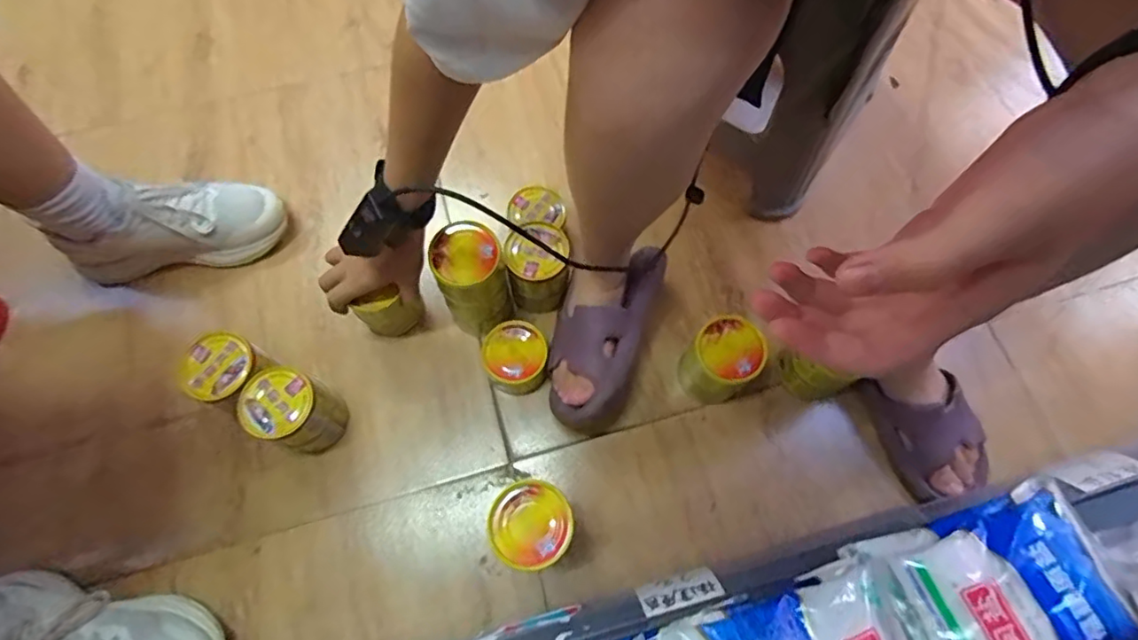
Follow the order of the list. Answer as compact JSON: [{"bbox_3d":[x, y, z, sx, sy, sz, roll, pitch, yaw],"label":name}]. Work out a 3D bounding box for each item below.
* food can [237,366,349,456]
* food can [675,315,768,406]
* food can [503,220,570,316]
[{"bbox_3d":[-0.285,0.099,0.604,0.070,0.101,0.069,0,70,0],"label":"food can"},{"bbox_3d":[0.161,0.046,0.618,0.072,0.099,0.068,-1,70,2],"label":"food can"},{"bbox_3d":[-0.034,-0.056,0.654,0.067,0.101,0.073,-1,70,2],"label":"food can"}]

